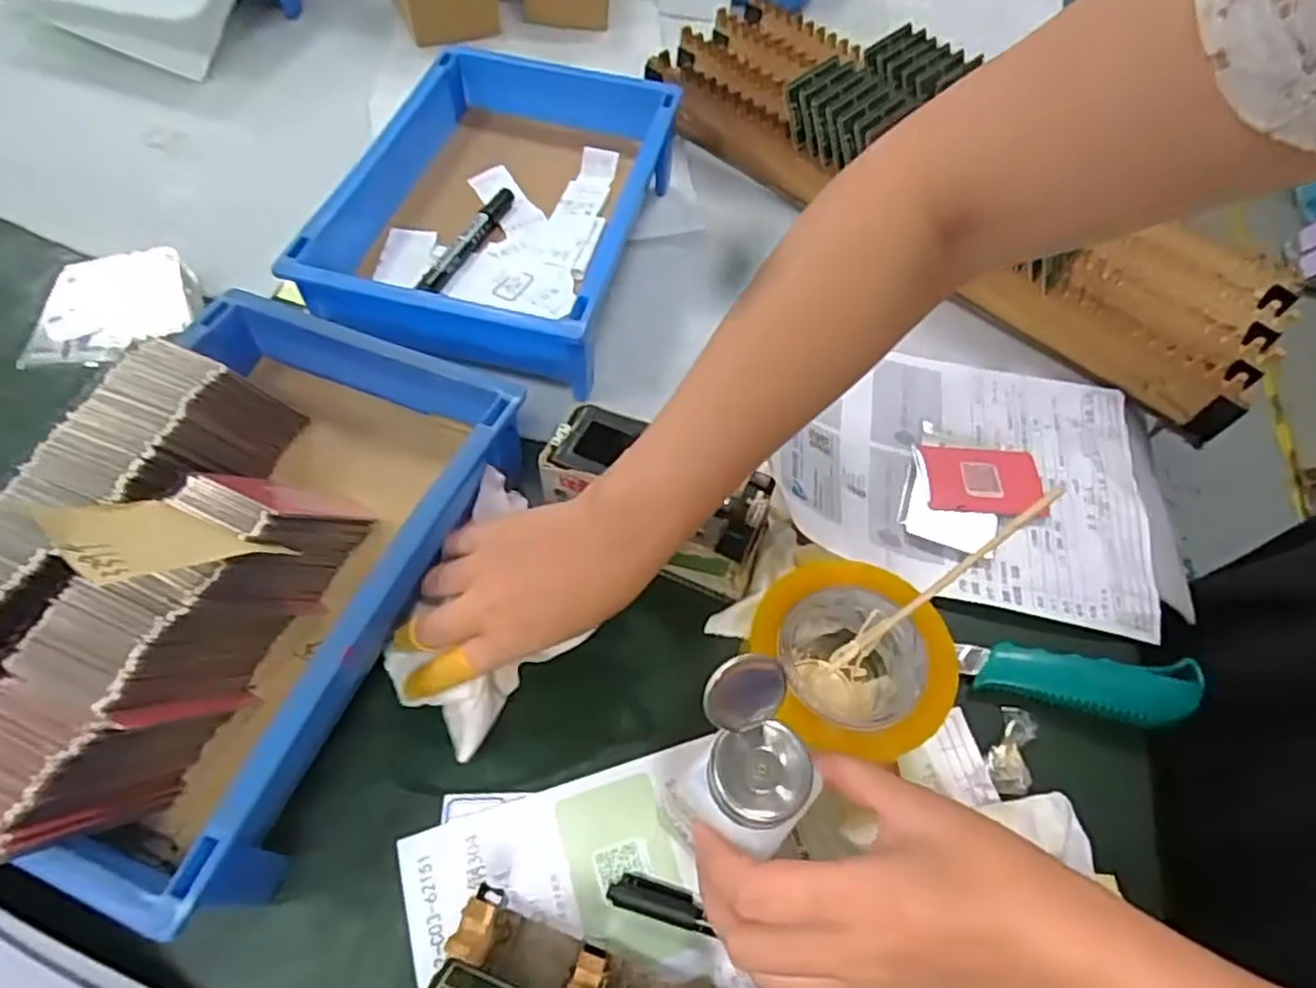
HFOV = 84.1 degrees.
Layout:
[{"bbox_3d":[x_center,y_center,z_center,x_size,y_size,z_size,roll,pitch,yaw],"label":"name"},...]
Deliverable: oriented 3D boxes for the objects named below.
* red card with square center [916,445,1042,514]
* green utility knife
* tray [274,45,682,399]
[{"bbox_3d":[0.230,-0.009,0.517,0.084,0.010,0.054,5,58,-2],"label":"red card with square center"},{"bbox_3d":[0.253,0.112,0.436,0.135,0.018,0.041,8,58,0],"label":"green utility knife"},{"bbox_3d":[-0.126,-0.223,0.594,0.224,0.097,0.299,13,57,4],"label":"tray"}]

